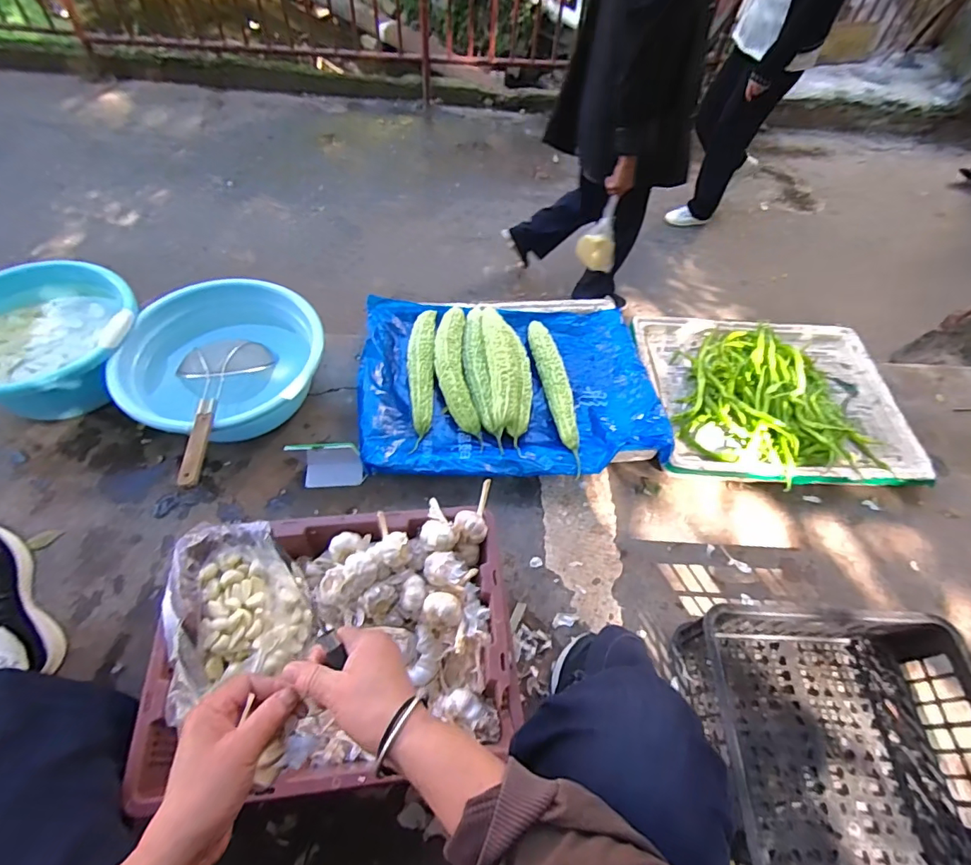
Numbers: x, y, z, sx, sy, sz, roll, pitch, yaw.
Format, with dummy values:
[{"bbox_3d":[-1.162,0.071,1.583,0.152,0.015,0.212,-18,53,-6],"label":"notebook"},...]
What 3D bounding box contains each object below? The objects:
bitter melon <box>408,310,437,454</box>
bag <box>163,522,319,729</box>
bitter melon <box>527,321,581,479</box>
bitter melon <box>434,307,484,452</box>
[{"bbox_3d":[-0.141,-0.126,1.056,0.061,0.052,0.371,2,57,-4],"label":"bitter melon"},{"bbox_3d":[-0.350,0.234,0.699,0.168,0.109,0.211,-16,60,-15],"label":"bag"},{"bbox_3d":[0.152,-0.094,1.059,0.055,0.051,0.404,-6,58,-9],"label":"bitter melon"},{"bbox_3d":[-0.068,-0.131,1.062,0.082,0.073,0.349,-4,58,-8],"label":"bitter melon"}]

